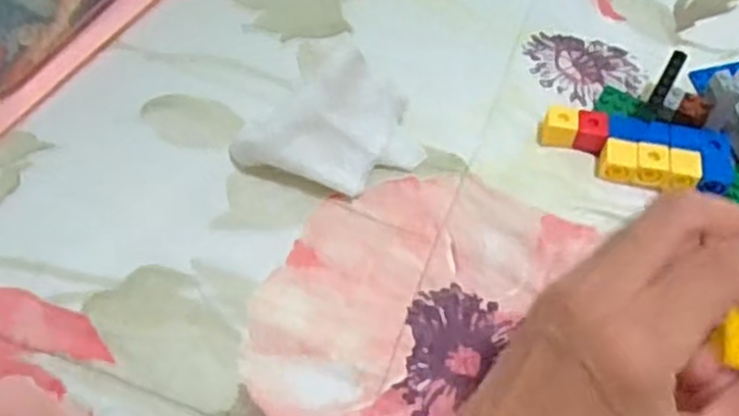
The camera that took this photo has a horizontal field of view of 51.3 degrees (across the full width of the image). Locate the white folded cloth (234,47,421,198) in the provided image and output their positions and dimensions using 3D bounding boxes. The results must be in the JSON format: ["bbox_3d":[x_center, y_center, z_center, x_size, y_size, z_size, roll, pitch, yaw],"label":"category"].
[{"bbox_3d":[-0.019,-0.037,0.388,0.089,0.040,0.060,-29,68,-16],"label":"white folded cloth"}]

